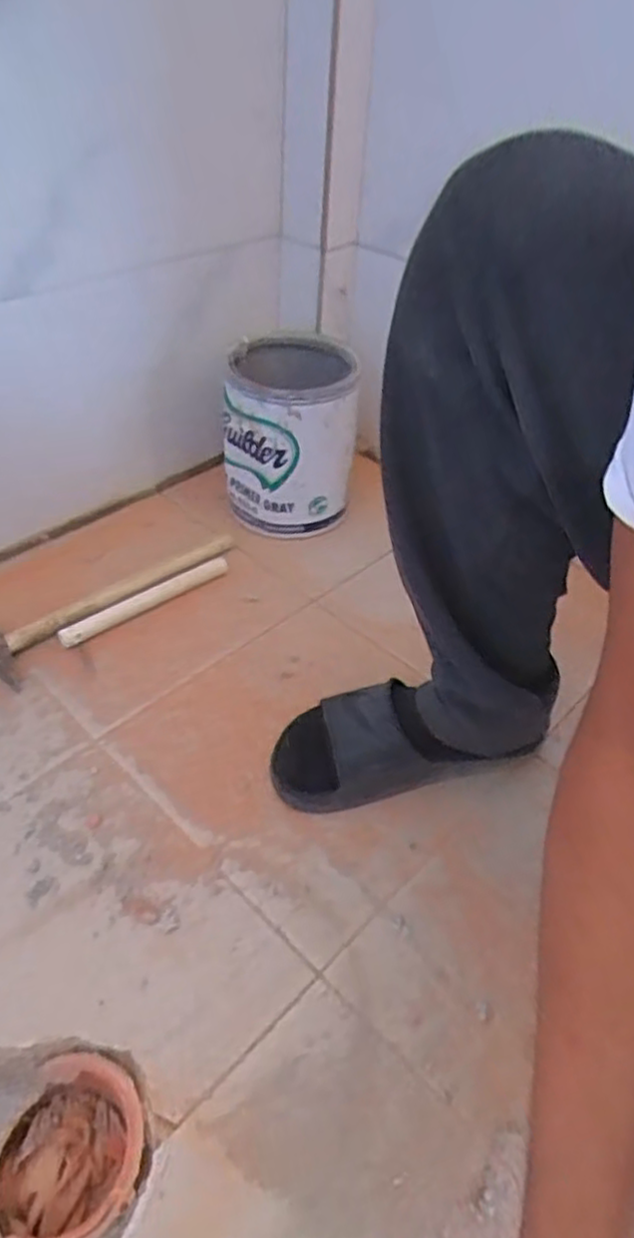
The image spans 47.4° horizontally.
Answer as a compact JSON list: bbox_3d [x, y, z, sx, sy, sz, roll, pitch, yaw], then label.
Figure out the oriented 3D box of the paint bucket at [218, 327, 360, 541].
[{"bbox_3d":[-0.034,-0.231,0.904,0.148,0.192,0.177,3,43,-2],"label":"paint bucket"}]

